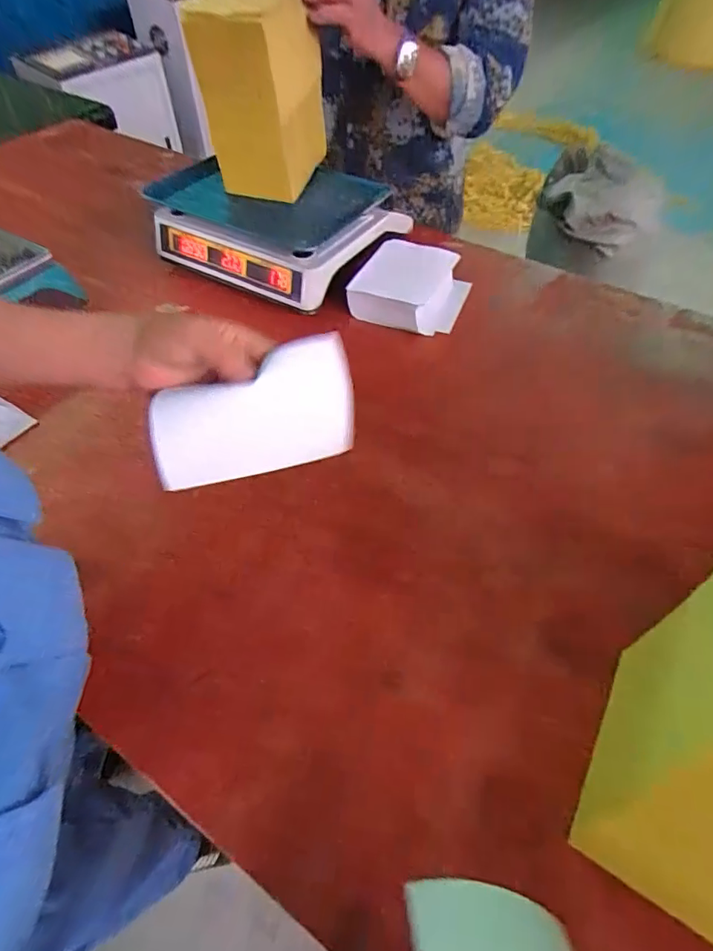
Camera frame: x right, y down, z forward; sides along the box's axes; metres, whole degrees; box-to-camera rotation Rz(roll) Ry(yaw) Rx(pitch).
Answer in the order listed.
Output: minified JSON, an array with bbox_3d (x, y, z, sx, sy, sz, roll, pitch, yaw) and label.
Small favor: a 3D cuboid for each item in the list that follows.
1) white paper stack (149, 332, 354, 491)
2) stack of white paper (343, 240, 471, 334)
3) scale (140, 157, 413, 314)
[{"bbox_3d":[-0.081,-0.047,0.390,0.157,0.095,0.021,-11,23,-7],"label":"white paper stack"},{"bbox_3d":[0.083,-0.289,0.762,0.161,0.068,0.156,15,51,11],"label":"stack of white paper"},{"bbox_3d":[-0.141,-0.425,0.838,0.350,0.115,0.313,25,57,18],"label":"scale"}]

